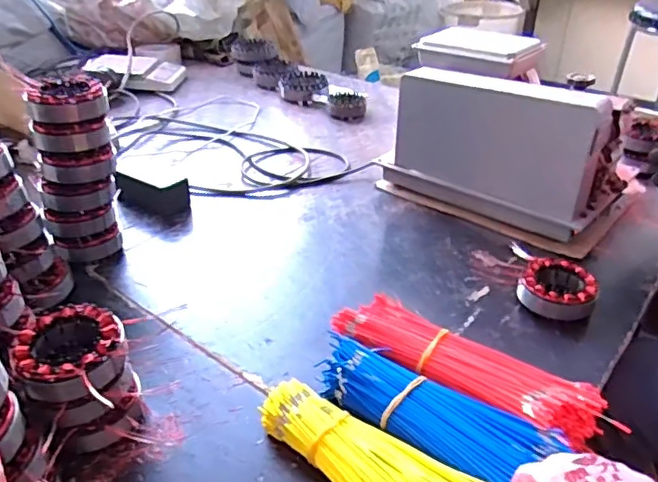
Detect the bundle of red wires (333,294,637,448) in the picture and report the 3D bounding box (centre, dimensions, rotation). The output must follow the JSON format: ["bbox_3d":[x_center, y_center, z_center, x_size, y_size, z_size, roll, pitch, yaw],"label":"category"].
[{"bbox_3d":[0.136,0.132,0.579,0.281,0.050,0.076,21,37,29],"label":"bundle of red wires"}]

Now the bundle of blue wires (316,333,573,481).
[{"bbox_3d":[0.086,0.159,0.531,0.221,0.050,0.078,22,38,31],"label":"bundle of blue wires"}]

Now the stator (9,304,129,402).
[{"bbox_3d":[-0.218,0.097,0.494,0.094,0.034,0.084,10,33,14],"label":"stator"}]

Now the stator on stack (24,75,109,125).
[{"bbox_3d":[-0.317,-0.171,0.694,0.090,0.033,0.073,-13,34,-21],"label":"stator on stack"}]

